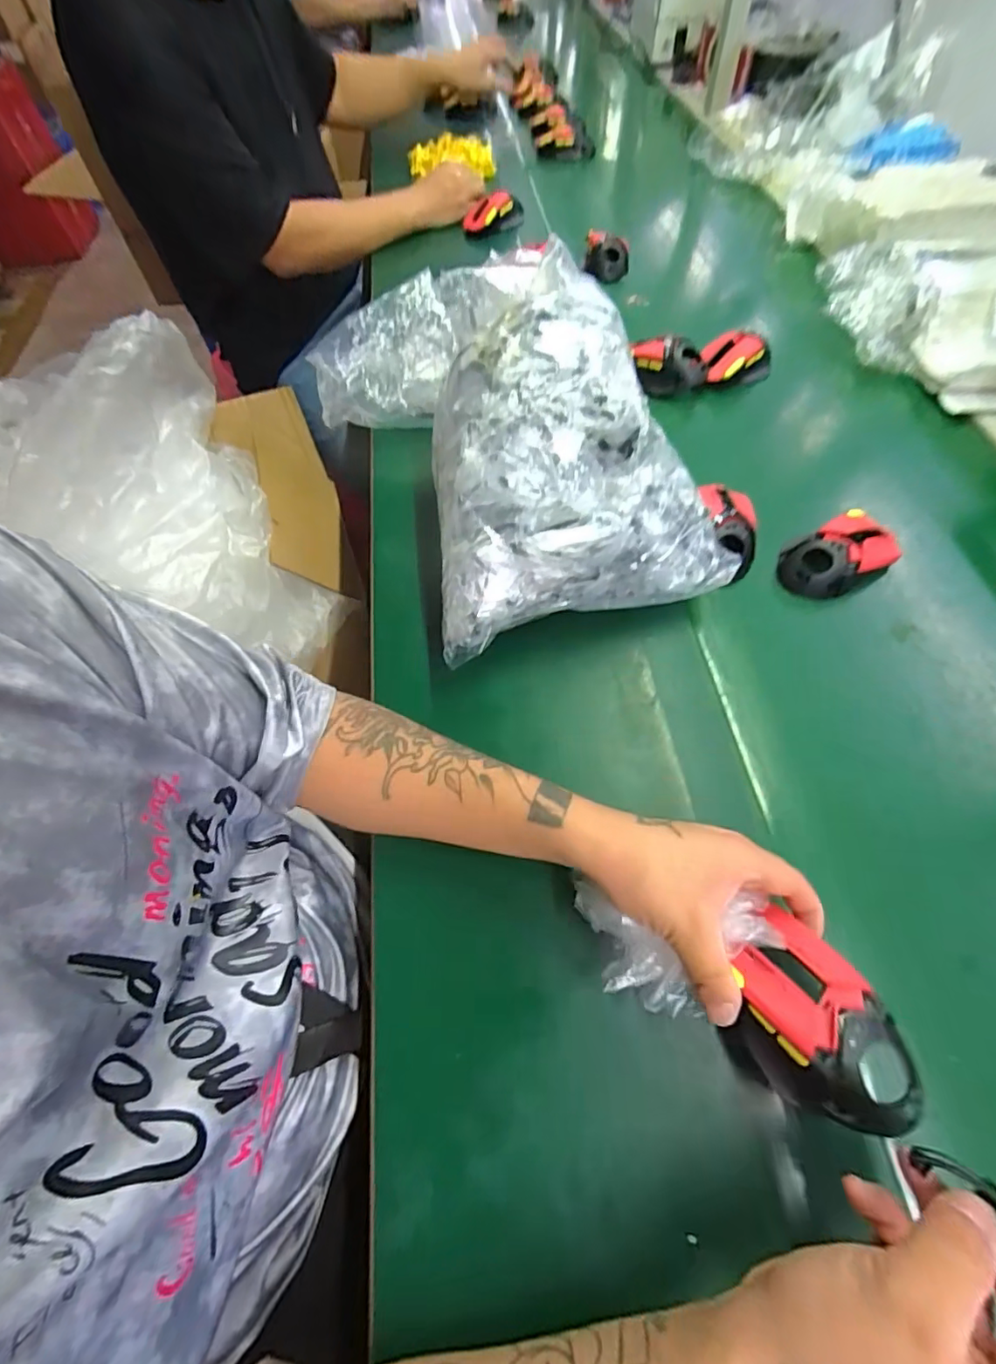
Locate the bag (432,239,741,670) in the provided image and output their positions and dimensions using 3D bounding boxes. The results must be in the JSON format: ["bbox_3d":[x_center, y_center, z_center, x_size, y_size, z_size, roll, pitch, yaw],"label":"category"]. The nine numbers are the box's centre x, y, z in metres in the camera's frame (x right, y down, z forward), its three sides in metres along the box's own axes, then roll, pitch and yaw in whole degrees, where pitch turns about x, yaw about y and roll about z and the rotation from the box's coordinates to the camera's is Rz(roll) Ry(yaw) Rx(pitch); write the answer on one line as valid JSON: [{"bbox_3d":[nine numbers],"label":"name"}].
[{"bbox_3d":[0.042,-0.208,0.475,0.256,0.136,0.284,-16,61,-6],"label":"bag"}]

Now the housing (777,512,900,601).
[{"bbox_3d":[0.324,-0.116,0.513,0.098,0.047,0.063,-25,62,-11],"label":"housing"}]

